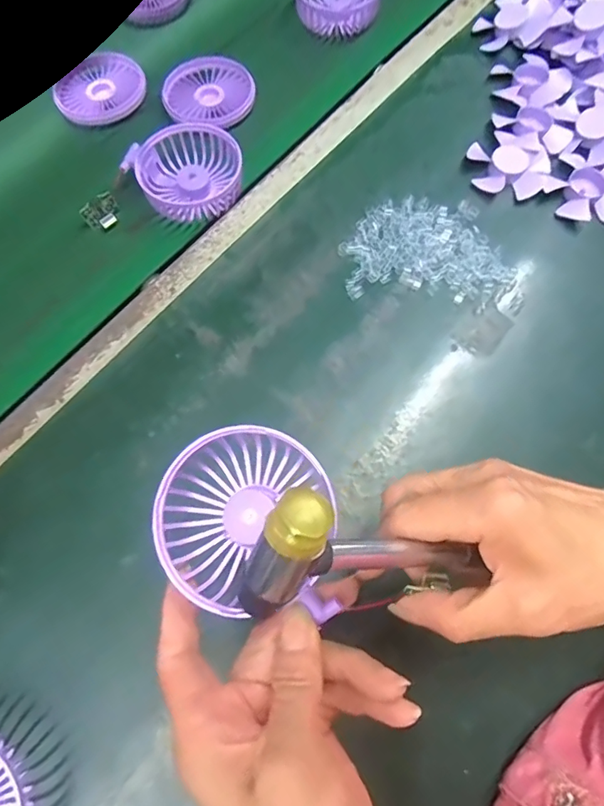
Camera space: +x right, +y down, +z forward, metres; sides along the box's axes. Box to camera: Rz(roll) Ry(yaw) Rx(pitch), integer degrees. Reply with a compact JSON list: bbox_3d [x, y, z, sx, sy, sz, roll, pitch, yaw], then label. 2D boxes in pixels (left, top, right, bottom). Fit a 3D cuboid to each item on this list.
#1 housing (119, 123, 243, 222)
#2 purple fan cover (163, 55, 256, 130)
[{"bbox_3d":[-0.099,-0.202,0.433,0.088,0.022,0.086,0,70,0],"label":"housing"},{"bbox_3d":[-0.089,-0.301,0.482,0.085,0.022,0.078,-3,70,-1],"label":"purple fan cover"}]

